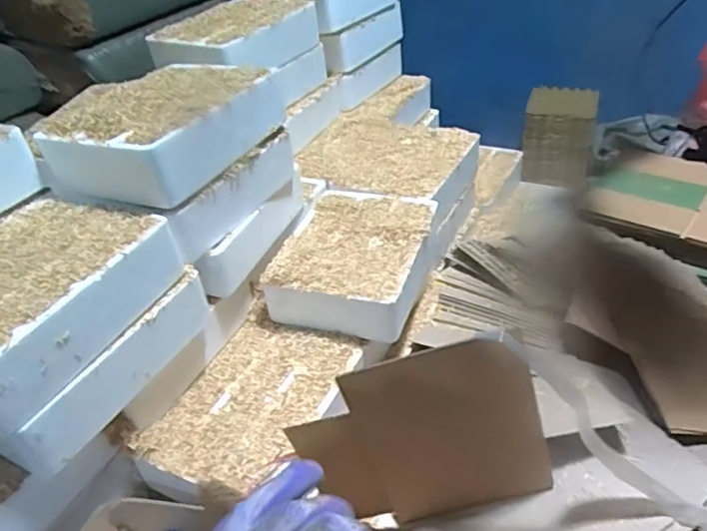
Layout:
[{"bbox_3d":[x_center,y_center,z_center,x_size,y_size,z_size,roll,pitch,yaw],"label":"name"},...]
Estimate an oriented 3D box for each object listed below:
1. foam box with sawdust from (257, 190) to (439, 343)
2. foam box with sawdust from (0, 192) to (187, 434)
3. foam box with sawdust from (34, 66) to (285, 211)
[{"bbox_3d":[0.003,-0.013,0.807,0.189,0.077,0.254,8,40,18],"label":"foam box with sawdust"},{"bbox_3d":[-0.328,0.034,0.557,0.203,0.074,0.250,11,41,21],"label":"foam box with sawdust"},{"bbox_3d":[-0.221,-0.168,0.677,0.174,0.076,0.234,14,42,24],"label":"foam box with sawdust"}]

